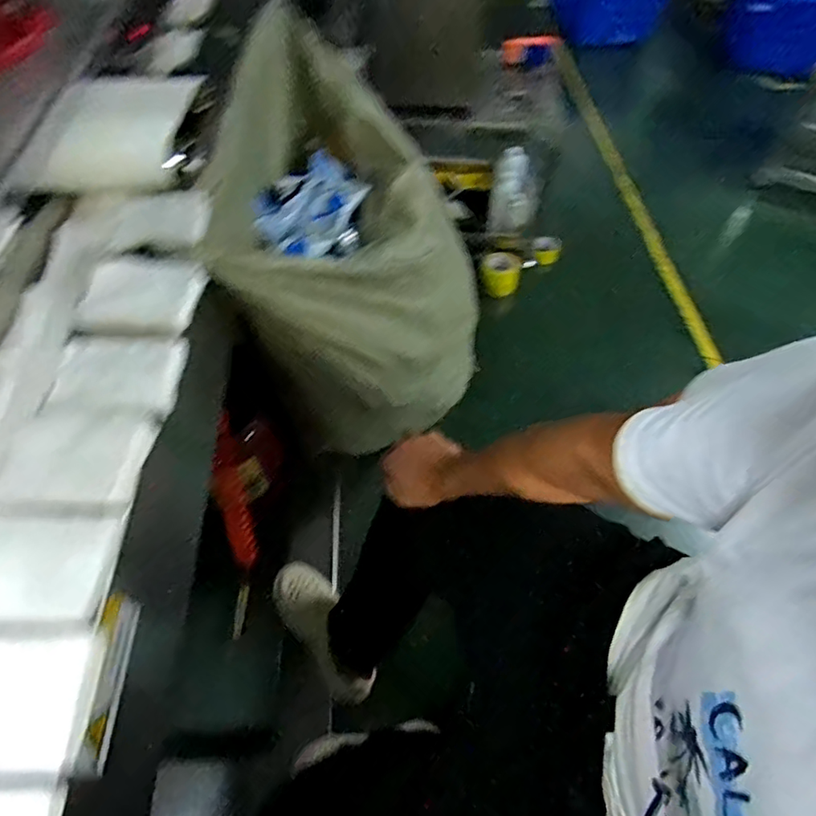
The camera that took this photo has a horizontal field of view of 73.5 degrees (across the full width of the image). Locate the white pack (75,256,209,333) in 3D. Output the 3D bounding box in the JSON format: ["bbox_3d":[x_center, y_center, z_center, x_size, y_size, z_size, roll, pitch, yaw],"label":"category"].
[{"bbox_3d":[-0.259,-0.111,0.532,0.105,0.015,0.075,2,68,-6],"label":"white pack"}]

